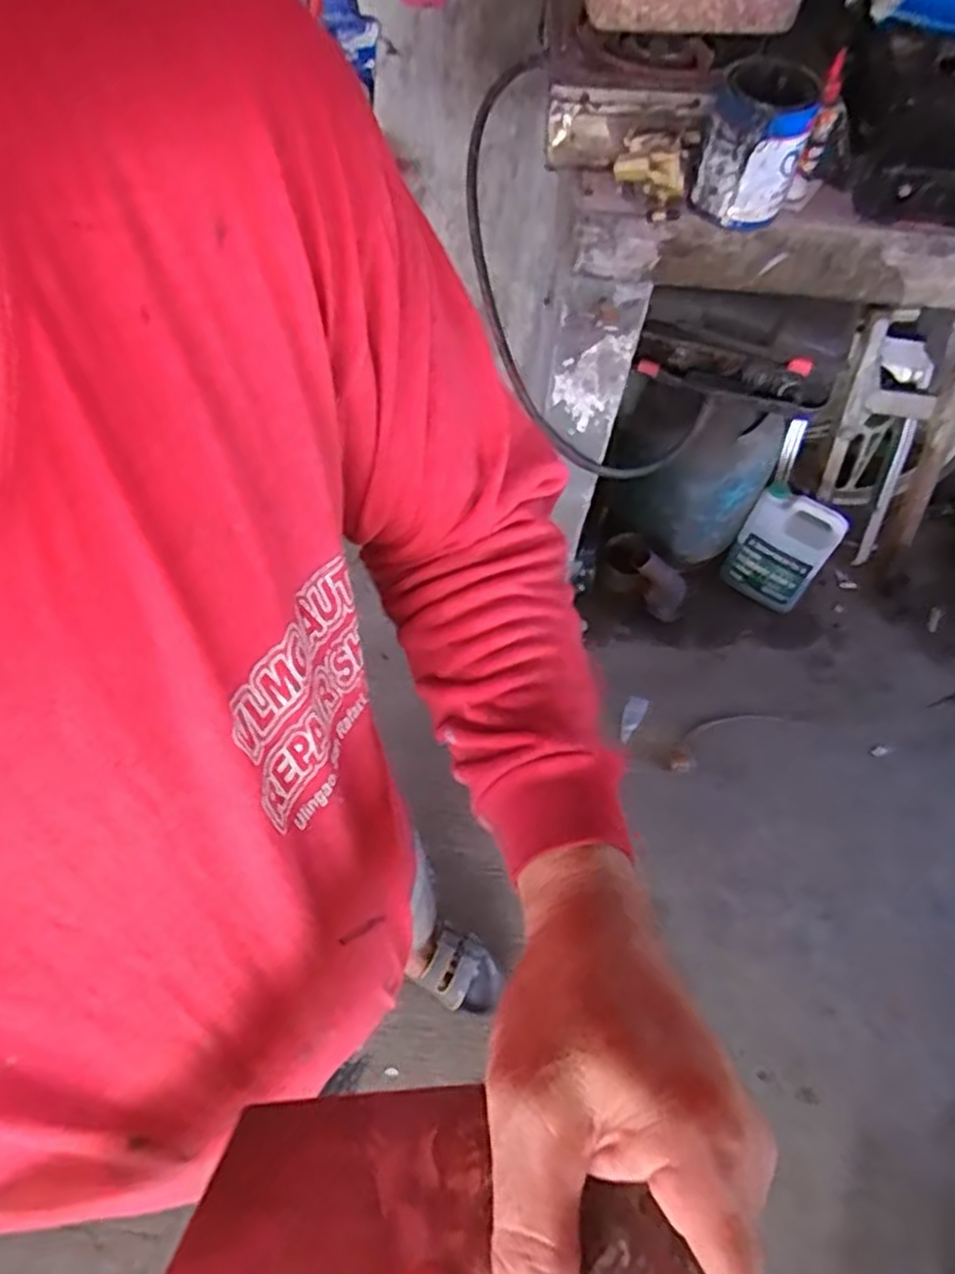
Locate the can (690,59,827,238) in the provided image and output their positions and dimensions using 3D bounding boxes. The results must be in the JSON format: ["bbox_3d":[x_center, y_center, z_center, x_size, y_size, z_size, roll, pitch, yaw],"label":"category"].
[{"bbox_3d":[0.296,-0.525,0.826,0.107,0.126,0.093,25,61,11],"label":"can"}]

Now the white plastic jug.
[{"bbox_3d":[0.632,-0.181,1.601,0.176,0.242,0.092,34,63,16],"label":"white plastic jug"}]

